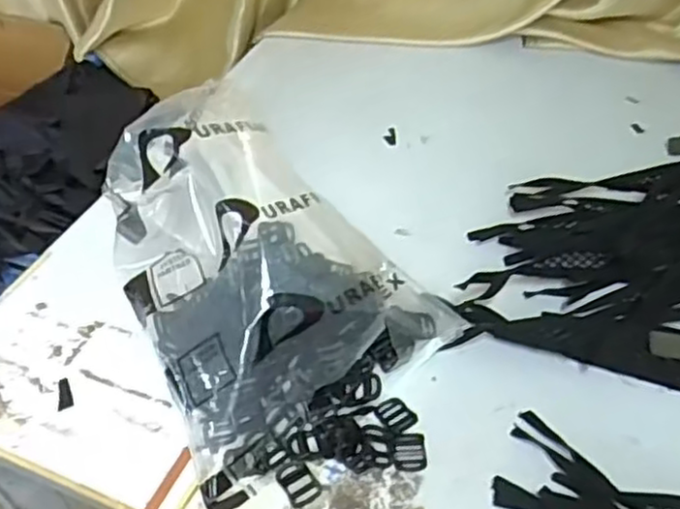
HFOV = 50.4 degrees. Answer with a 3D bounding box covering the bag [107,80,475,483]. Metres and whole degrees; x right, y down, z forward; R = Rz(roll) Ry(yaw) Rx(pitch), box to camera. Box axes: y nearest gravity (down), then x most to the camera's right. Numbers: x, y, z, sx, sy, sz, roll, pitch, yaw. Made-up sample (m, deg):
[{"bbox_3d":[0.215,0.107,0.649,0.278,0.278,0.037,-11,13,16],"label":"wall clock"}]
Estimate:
[{"bbox_3d":[-0.076,-0.015,0.640,0.239,0.192,0.289,-25,49,-21],"label":"bag"}]

